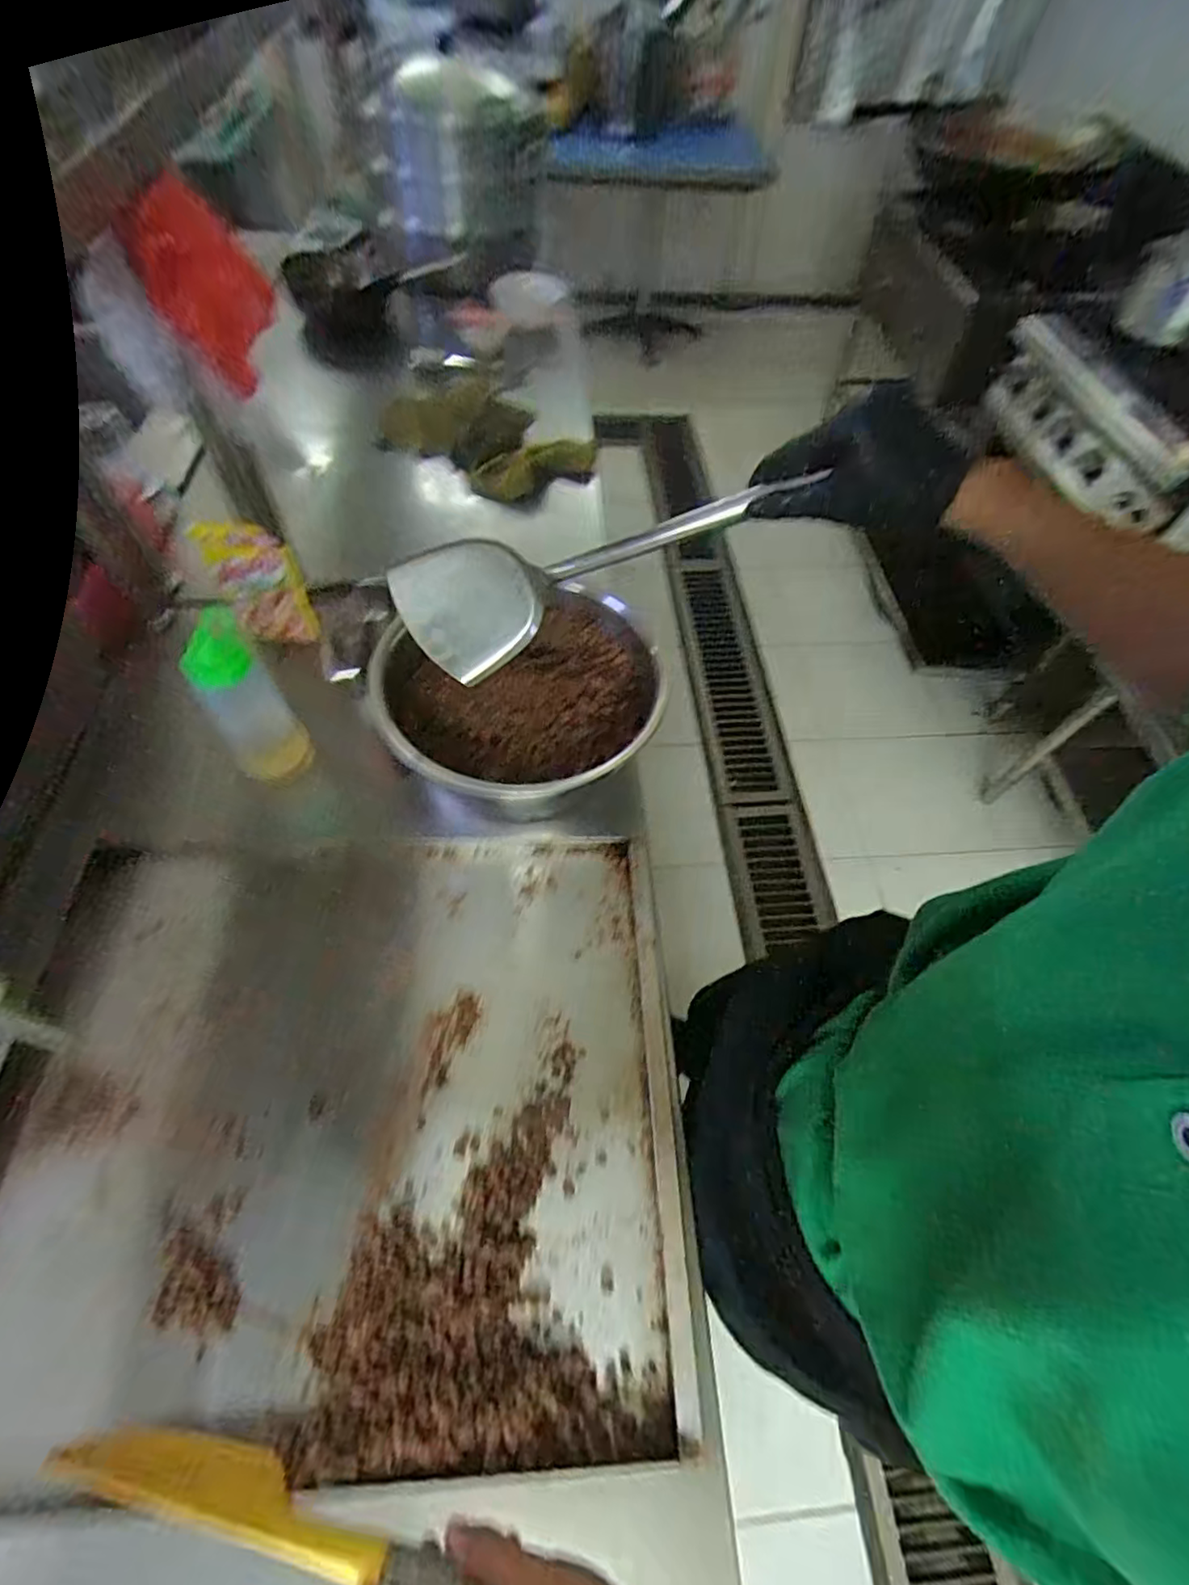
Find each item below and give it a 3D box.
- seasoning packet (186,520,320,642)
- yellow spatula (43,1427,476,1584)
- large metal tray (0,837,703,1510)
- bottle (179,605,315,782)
[{"bbox_3d":[-0.447,-0.277,0.820,0.118,0.158,0.011,-2,42,6],"label":"seasoning packet"},{"bbox_3d":[-0.185,0.419,0.359,0.261,0.080,0.015,7,56,12],"label":"yellow spatula"},{"bbox_3d":[-0.234,0.282,0.581,0.611,0.039,0.518,-1,59,-4],"label":"large metal tray"},{"bbox_3d":[-0.406,-0.100,0.723,0.070,0.208,0.082,38,64,20],"label":"bottle"}]

